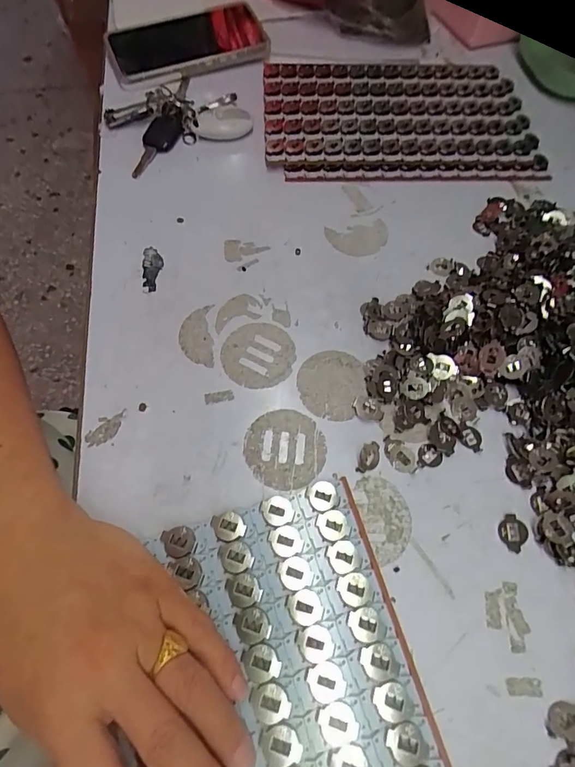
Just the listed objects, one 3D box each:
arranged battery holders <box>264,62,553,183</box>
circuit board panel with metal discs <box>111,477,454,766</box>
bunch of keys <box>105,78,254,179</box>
[{"bbox_3d":[0.108,-0.258,0.421,0.259,0.022,0.155,2,64,1],"label":"arranged battery holders"},{"bbox_3d":[0.011,0.185,0.213,0.134,0.009,0.246,-13,65,-6],"label":"circuit board panel with metal discs"},{"bbox_3d":[-0.107,-0.259,0.420,0.122,0.025,0.090,-22,66,-10],"label":"bunch of keys"}]

